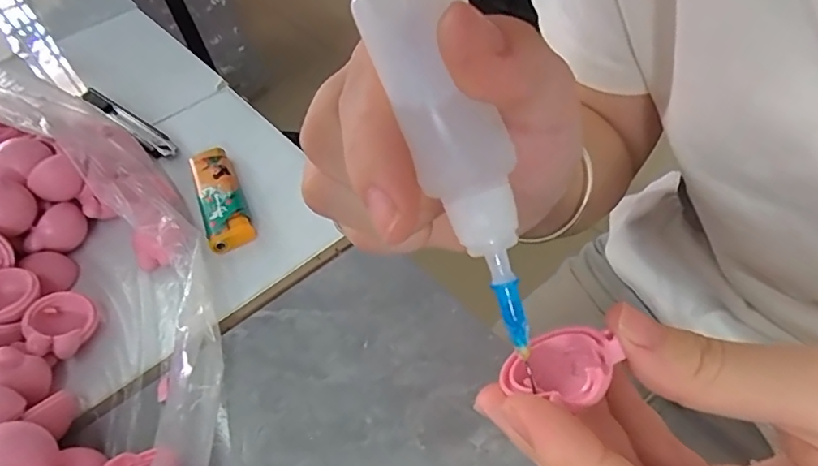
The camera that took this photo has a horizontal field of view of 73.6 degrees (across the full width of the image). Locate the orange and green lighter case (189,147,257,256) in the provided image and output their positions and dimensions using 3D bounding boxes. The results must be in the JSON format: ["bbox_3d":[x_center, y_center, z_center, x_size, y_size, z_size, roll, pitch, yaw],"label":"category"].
[{"bbox_3d":[-0.106,-0.021,0.306,0.023,0.011,0.077,-25,47,-10],"label":"orange and green lighter case"}]

